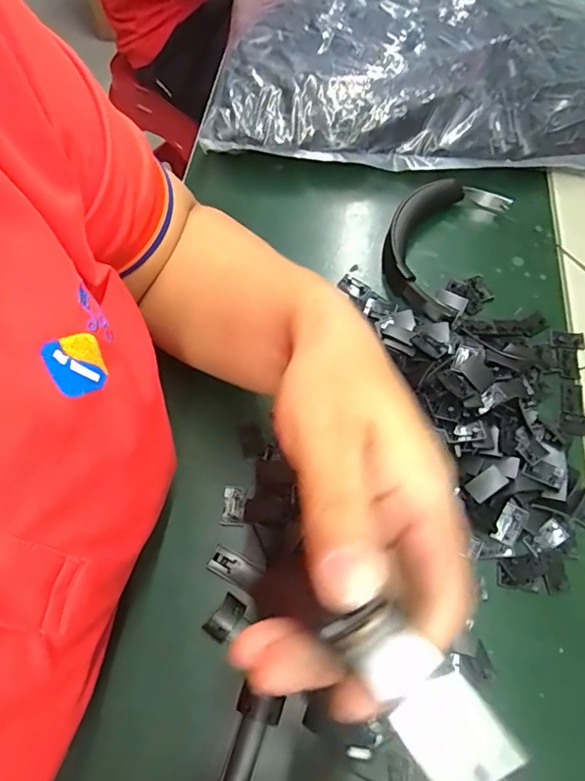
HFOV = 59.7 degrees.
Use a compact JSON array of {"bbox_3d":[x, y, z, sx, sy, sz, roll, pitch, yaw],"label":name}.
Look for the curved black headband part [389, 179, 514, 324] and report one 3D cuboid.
[{"bbox_3d":[0.124,-0.129,0.436,0.081,0.030,0.156,28,65,11],"label":"curved black headband part"}]

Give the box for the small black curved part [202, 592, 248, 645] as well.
[{"bbox_3d":[-0.041,0.138,0.308,0.015,0.007,0.025,34,67,13],"label":"small black curved part"}]

